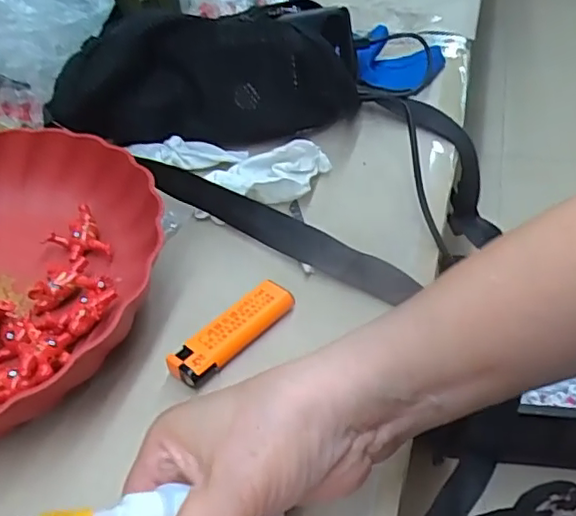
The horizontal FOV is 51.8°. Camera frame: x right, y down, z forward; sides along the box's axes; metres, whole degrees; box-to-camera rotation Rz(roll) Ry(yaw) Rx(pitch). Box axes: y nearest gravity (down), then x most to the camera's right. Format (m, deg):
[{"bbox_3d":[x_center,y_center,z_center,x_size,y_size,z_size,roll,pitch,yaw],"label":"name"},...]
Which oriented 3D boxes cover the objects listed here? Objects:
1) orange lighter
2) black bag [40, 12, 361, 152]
[{"bbox_3d":[-0.031,0.043,0.339,0.022,0.014,0.080,33,54,32],"label":"orange lighter"},{"bbox_3d":[-0.062,-0.145,0.479,0.249,0.097,0.052,-14,43,-9],"label":"black bag"}]

